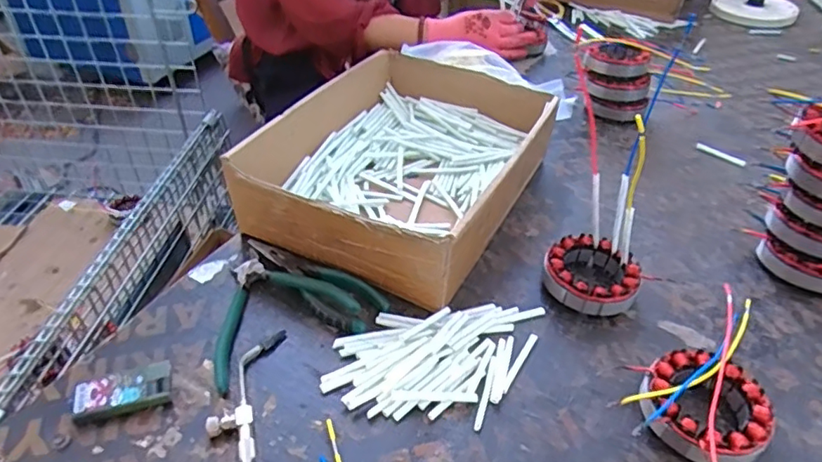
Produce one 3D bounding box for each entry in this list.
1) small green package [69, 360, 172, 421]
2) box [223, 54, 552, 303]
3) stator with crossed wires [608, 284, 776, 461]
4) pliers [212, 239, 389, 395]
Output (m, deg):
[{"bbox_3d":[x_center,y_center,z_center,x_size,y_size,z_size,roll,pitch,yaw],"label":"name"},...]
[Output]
[{"bbox_3d":[-0.218,0.123,0.422,0.067,0.014,0.033,-12,42,-15],"label":"small green package"},{"bbox_3d":[0.002,-0.084,0.615,0.242,0.090,0.331,21,44,21],"label":"box"},{"bbox_3d":[0.237,0.119,0.431,0.162,0.035,0.091,-32,51,-33],"label":"stator with crossed wires"},{"bbox_3d":[-0.117,0.054,0.500,0.151,0.018,0.145,-20,45,-23],"label":"pliers"}]

